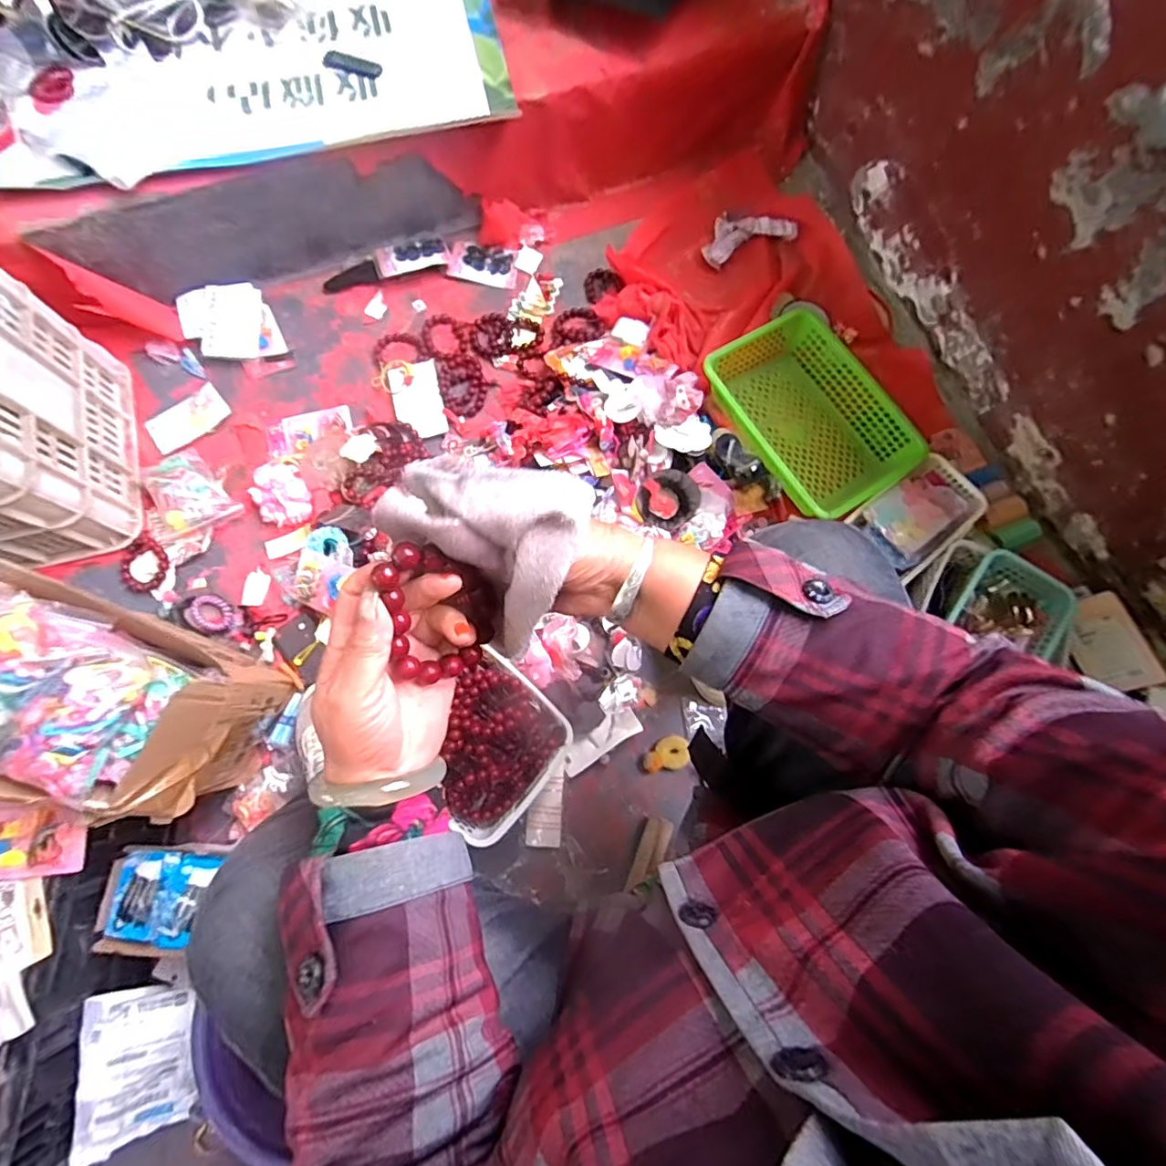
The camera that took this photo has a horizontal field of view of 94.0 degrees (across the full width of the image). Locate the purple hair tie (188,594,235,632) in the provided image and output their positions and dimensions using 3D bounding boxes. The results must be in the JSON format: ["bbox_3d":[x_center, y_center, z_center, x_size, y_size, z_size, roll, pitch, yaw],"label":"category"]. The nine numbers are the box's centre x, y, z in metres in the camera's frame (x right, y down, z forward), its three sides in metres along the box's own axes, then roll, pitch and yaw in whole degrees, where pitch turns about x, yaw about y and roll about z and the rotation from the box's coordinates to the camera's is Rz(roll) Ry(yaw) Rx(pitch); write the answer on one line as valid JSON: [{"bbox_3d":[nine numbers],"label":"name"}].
[{"bbox_3d":[-0.550,0.045,0.808,0.069,0.007,0.051,21,76,4],"label":"purple hair tie"}]

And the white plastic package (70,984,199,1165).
[{"bbox_3d":[-0.495,0.542,0.608,0.103,0.019,0.157,5,79,-38],"label":"white plastic package"}]

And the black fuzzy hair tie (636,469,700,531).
[{"bbox_3d":[0.128,-0.126,0.819,0.090,0.024,0.077,-34,114,6],"label":"black fuzzy hair tie"}]

